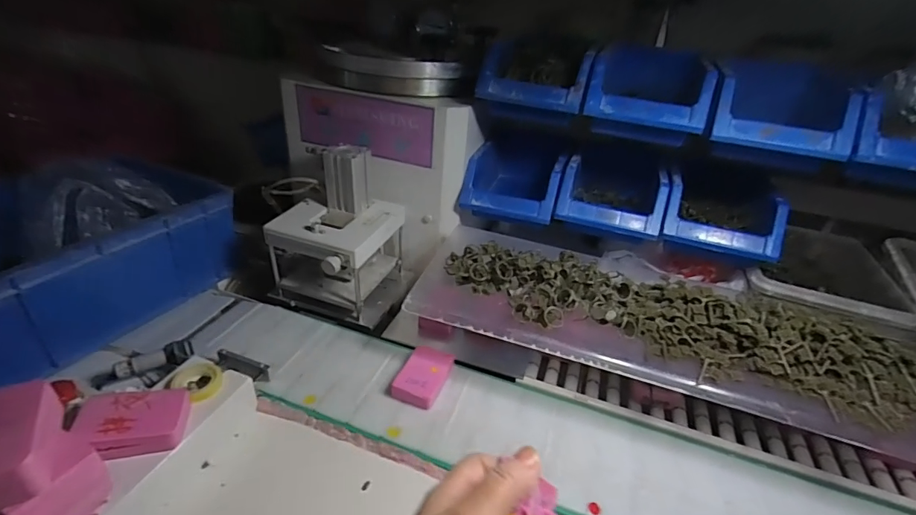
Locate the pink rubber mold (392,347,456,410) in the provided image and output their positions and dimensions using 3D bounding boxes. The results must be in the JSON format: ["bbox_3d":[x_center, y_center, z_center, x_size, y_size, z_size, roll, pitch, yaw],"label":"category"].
[{"bbox_3d":[-0.035,0.125,0.473,0.047,0.020,0.072,13,34,13],"label":"pink rubber mold"}]

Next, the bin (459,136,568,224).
[{"bbox_3d":[0.086,-0.104,0.635,0.126,0.090,0.155,14,34,14],"label":"bin"}]

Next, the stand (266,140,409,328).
[{"bbox_3d":[-0.158,-0.036,0.563,0.150,0.175,0.157,12,34,12],"label":"stand"}]

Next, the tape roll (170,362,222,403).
[{"bbox_3d":[-0.241,0.114,0.409,0.044,0.011,0.038,14,34,15],"label":"tape roll"}]

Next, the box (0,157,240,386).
[{"bbox_3d":[-0.457,-0.003,0.504,0.210,0.137,0.320,18,35,20],"label":"box"}]

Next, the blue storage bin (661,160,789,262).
[{"bbox_3d":[0.324,-0.056,0.553,0.124,0.076,0.150,17,35,18],"label":"blue storage bin"}]

